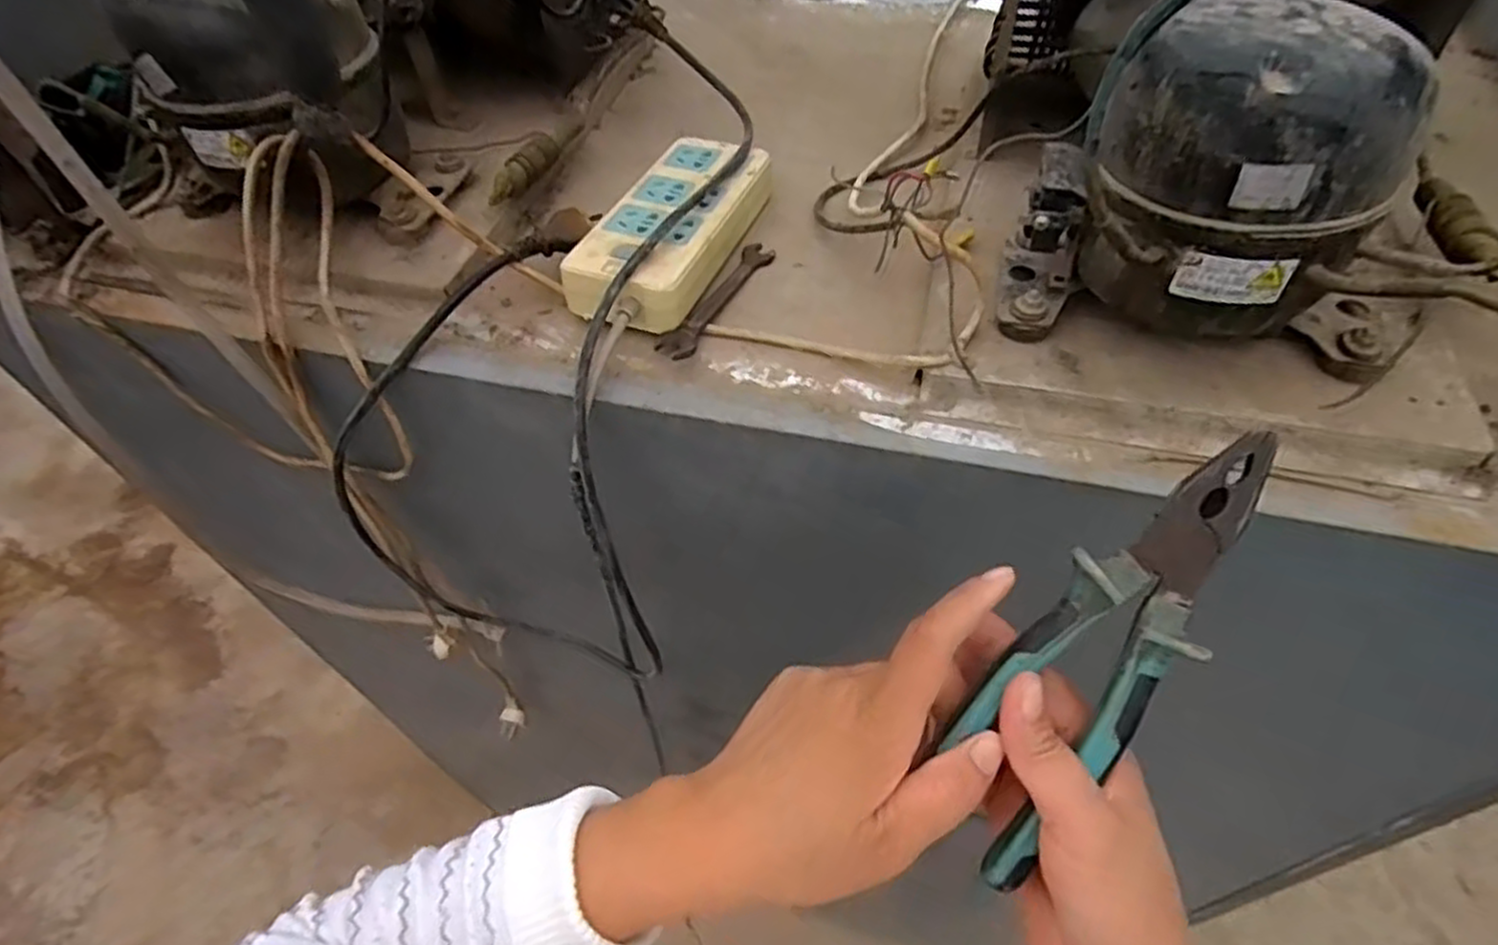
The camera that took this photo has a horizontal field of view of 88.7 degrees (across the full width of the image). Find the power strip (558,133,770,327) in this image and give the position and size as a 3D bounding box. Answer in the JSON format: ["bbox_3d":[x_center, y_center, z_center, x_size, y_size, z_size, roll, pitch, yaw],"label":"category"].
[{"bbox_3d":[-0.049,-0.163,0.516,0.077,0.044,0.192,17,55,15],"label":"power strip"}]

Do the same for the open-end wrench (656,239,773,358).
[{"bbox_3d":[-0.019,-0.115,0.493,0.022,0.013,0.130,20,56,17],"label":"open-end wrench"}]

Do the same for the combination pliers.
[{"bbox_3d":[0.138,0.068,0.300,0.051,0.013,0.193,35,94,26],"label":"combination pliers"}]

